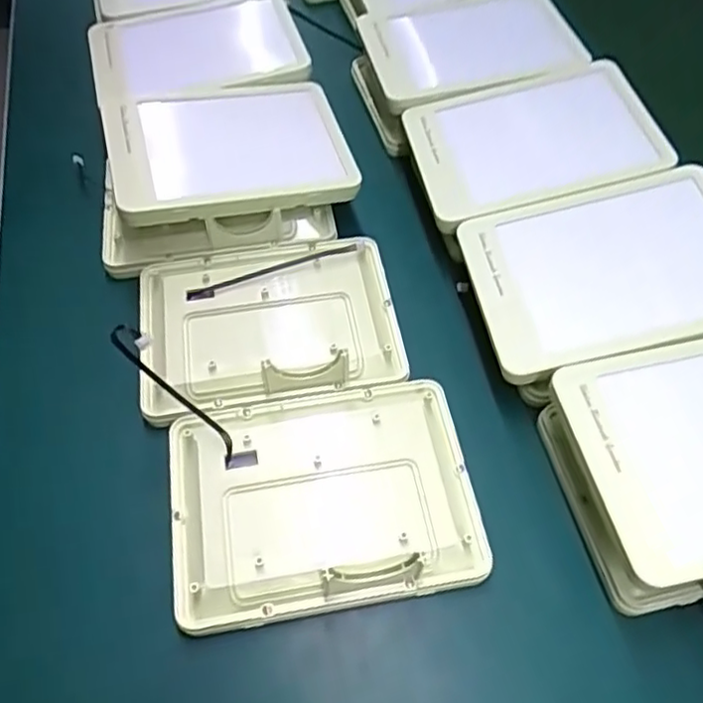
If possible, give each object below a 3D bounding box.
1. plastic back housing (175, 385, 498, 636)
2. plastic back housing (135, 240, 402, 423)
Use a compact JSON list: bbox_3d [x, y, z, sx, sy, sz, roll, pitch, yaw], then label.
[{"bbox_3d":[-0.013,0.064,0.297,0.133,0.023,0.098,-9,57,-6],"label":"plastic back housing"},{"bbox_3d":[-0.044,-0.021,0.342,0.132,0.014,0.100,-11,58,-7],"label":"plastic back housing"}]

